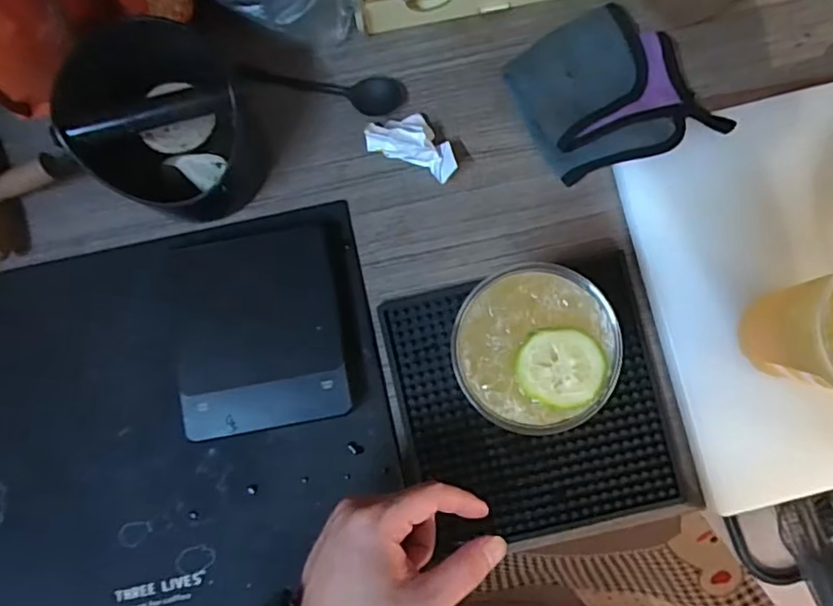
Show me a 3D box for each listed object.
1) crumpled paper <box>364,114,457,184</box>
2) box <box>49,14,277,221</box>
[{"bbox_3d":[-0.001,-0.126,0.462,0.070,0.029,0.042,20,86,3],"label":"crumpled paper"},{"bbox_3d":[-0.175,-0.136,0.433,0.114,0.100,0.130,10,85,2],"label":"box"}]

